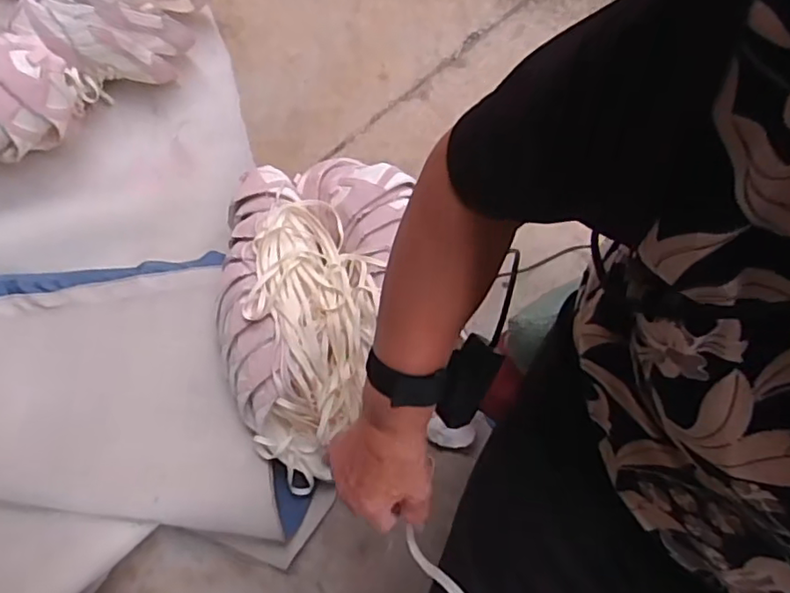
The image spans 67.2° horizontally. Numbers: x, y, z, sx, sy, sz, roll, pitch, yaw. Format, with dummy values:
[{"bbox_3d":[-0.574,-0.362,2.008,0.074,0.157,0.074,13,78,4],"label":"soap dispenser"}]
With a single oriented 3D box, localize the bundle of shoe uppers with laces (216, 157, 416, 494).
[{"bbox_3d":[-0.130,0.013,0.810,0.249,0.113,0.438,11,75,8],"label":"bundle of shoe uppers with laces"}]

